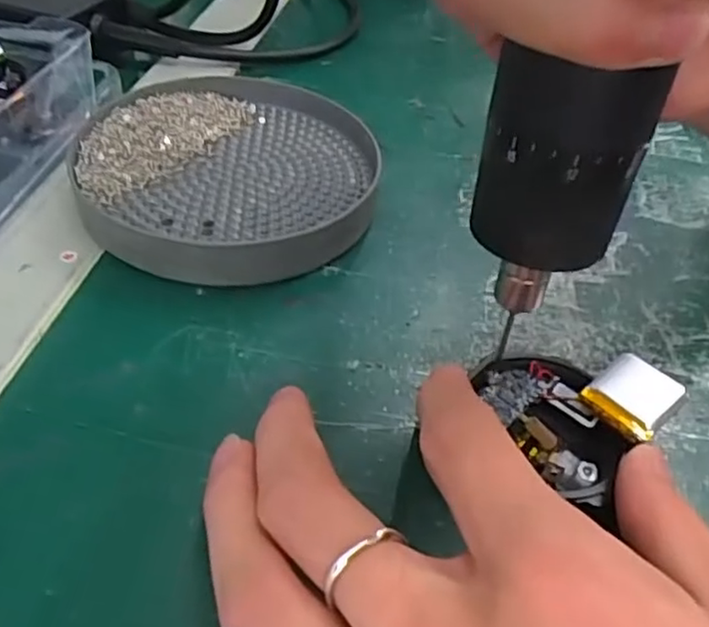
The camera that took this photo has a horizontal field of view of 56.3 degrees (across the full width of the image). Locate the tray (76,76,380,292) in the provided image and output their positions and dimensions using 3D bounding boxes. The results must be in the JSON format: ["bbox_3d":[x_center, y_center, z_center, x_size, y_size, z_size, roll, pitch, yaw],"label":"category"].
[{"bbox_3d":[-0.048,-0.056,0.258,0.109,0.019,0.116,4,45,-1],"label":"tray"}]

